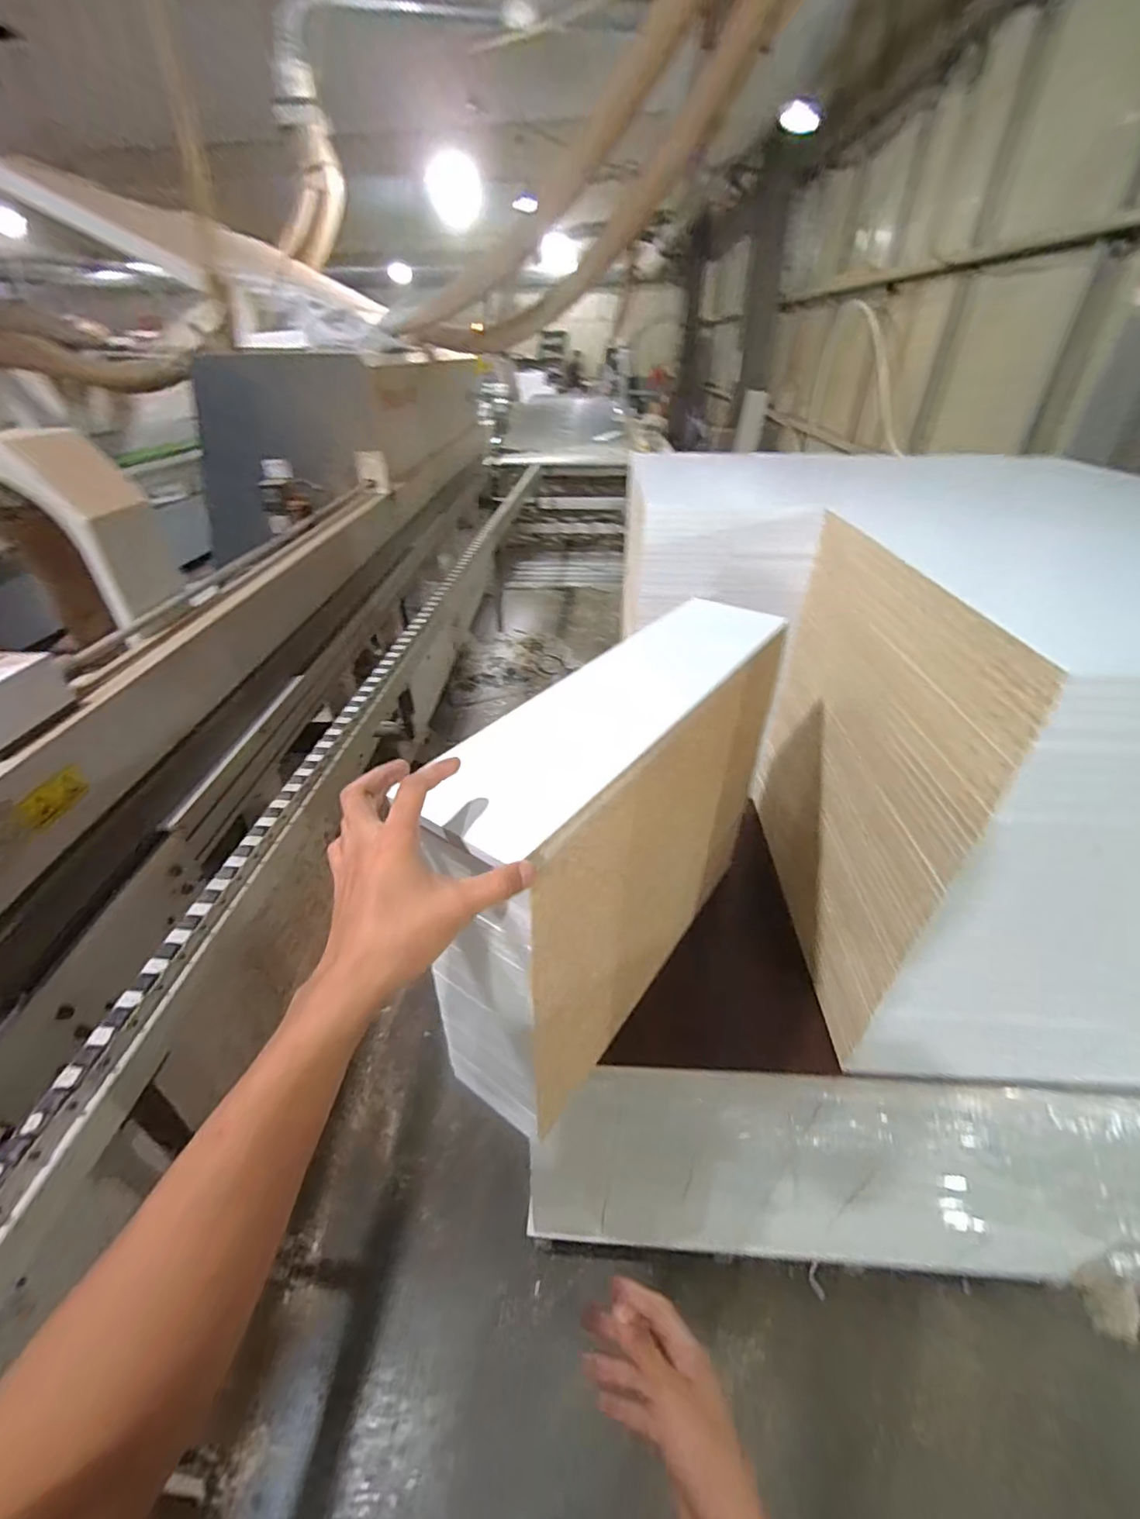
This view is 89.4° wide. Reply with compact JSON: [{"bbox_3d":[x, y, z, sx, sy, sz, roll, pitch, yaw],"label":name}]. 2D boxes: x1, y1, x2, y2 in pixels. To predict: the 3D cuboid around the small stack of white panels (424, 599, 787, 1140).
[{"bbox_3d":[0.066,0.107,0.730,0.138,0.440,0.534,24,42,28],"label":"small stack of white panels"}]

